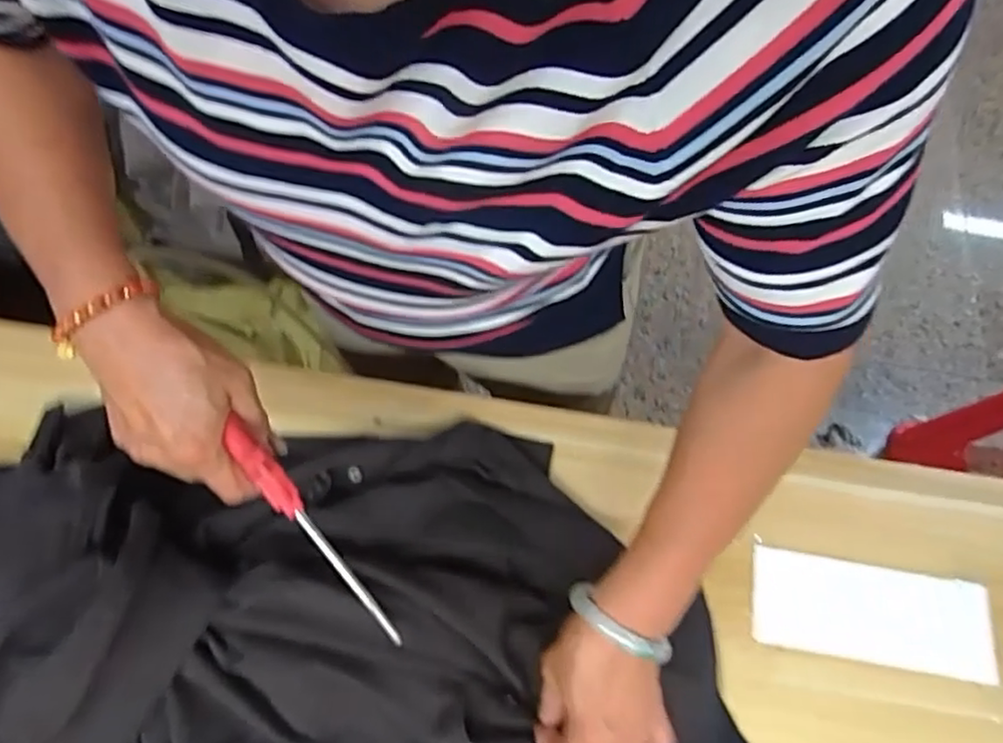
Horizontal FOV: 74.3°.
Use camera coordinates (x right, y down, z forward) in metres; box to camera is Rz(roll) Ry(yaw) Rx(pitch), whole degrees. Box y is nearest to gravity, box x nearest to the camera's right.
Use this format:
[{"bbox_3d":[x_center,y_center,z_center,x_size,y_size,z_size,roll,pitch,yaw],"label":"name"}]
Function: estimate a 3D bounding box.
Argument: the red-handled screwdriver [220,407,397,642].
[{"bbox_3d":[-0.112,0.098,0.398,0.019,0.028,0.161,-38,94,-17],"label":"red-handled screwdriver"}]

